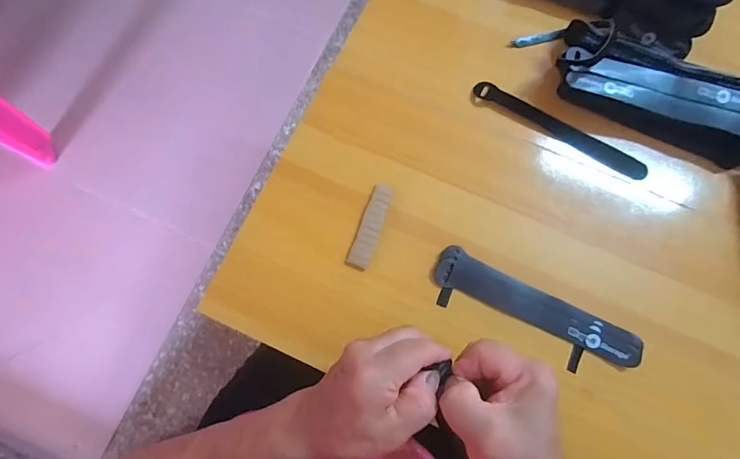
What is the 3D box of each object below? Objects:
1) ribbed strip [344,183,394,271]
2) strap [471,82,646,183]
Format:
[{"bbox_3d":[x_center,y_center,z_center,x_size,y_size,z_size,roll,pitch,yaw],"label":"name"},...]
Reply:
[{"bbox_3d":[0.002,-0.003,0.389,0.022,0.006,0.087,21,76,3],"label":"ribbed strip"},{"bbox_3d":[0.201,-0.105,0.421,0.196,0.006,0.025,30,85,6],"label":"strap"}]

